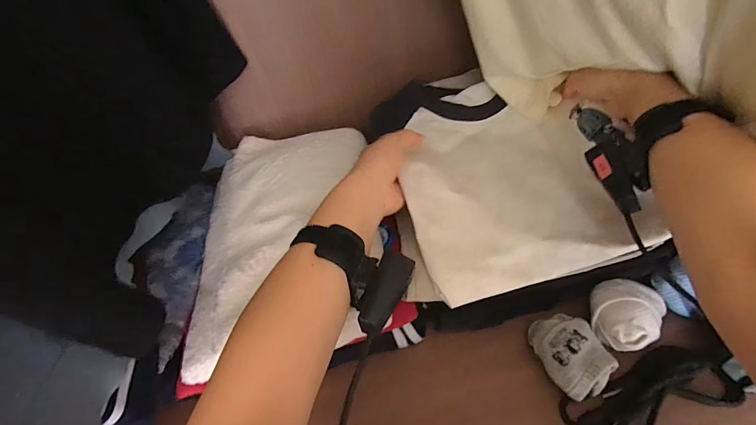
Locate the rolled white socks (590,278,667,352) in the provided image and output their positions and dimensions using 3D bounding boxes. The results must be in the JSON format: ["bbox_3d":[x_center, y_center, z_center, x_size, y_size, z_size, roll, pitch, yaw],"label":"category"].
[{"bbox_3d":[0.256,0.102,0.384,0.068,0.045,0.064,30,45,35],"label":"rolled white socks"}]

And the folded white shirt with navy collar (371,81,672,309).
[{"bbox_3d":[0.130,-0.050,0.438,0.214,0.044,0.292,-15,54,-6],"label":"folded white shirt with navy collar"}]

